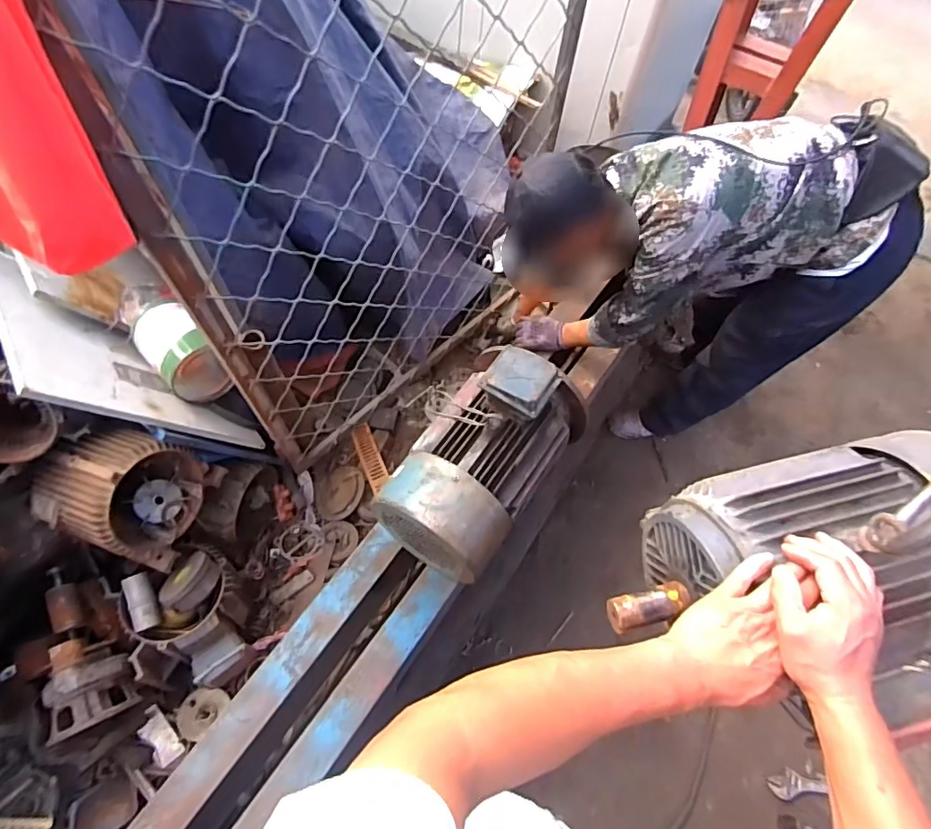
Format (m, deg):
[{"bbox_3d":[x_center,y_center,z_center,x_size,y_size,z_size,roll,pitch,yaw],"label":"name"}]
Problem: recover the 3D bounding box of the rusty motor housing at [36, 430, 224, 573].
[{"bbox_3d":[-0.770,0.162,1.183,0.272,0.218,0.254,20,62,8],"label":"rusty motor housing"}]

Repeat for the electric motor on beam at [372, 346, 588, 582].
[{"bbox_3d":[0.045,0.075,1.064,0.246,0.292,0.435,34,65,15],"label":"electric motor on beam"}]

